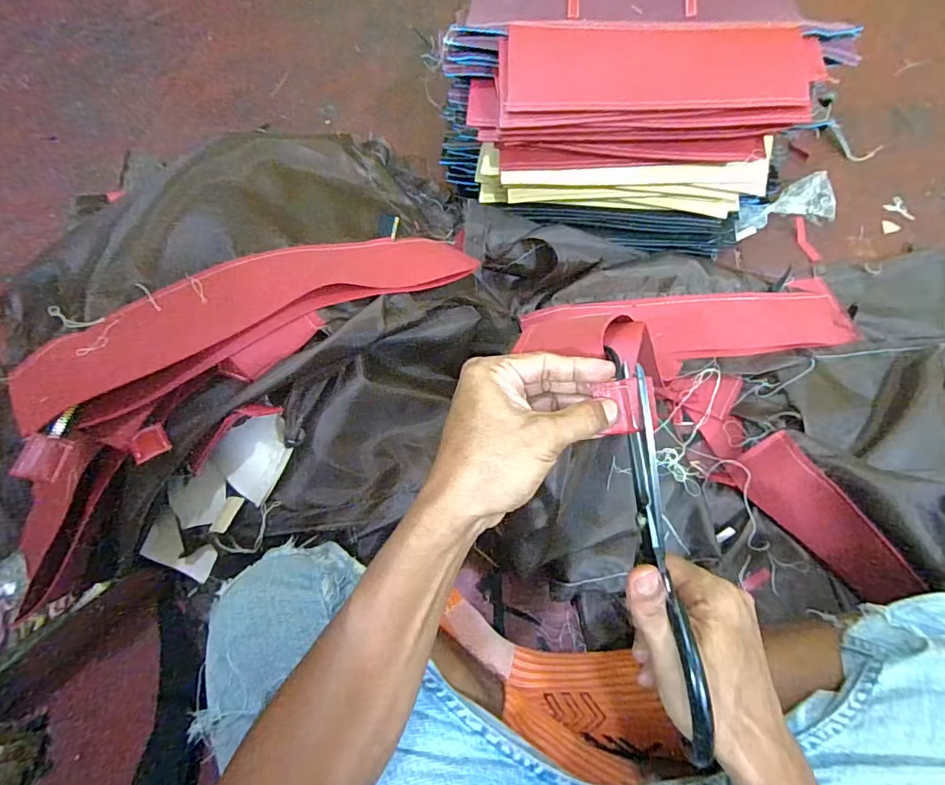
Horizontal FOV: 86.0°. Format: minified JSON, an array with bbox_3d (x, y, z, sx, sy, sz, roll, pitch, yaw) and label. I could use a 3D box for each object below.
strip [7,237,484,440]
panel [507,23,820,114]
[{"bbox_3d":[-0.162,-0.071,0.430,0.382,0.050,0.105,-27,68,-24],"label":"strip"},{"bbox_3d":[0.189,-0.335,0.519,0.304,0.020,0.081,2,101,5],"label":"panel"}]

